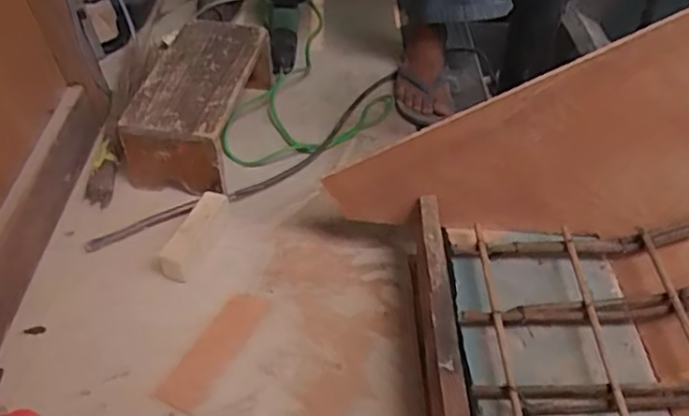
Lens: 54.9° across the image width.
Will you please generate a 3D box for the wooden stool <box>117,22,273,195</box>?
[{"bbox_3d":[-0.270,-0.207,1.274,0.185,0.144,0.370,9,46,8],"label":"wooden stool"}]

